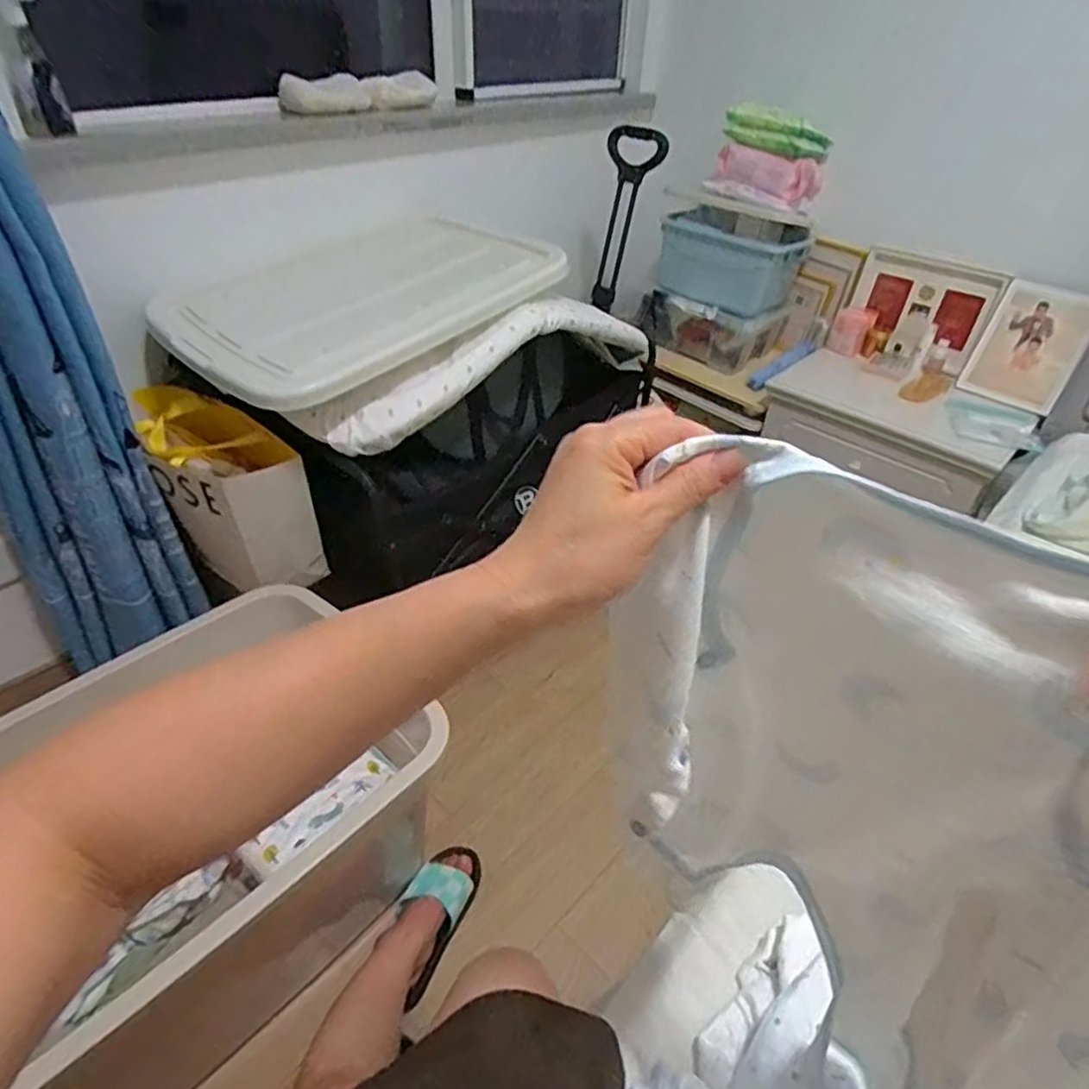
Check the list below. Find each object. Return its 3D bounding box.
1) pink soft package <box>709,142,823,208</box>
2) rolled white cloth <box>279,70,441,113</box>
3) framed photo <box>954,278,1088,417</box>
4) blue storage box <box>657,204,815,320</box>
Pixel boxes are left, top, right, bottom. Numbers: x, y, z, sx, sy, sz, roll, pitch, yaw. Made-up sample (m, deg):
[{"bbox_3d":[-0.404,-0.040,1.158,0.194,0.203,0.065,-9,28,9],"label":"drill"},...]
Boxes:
[{"bbox_3d":[0.552,-0.906,1.665,0.244,0.103,0.149,33,48,32],"label":"pink soft package"},{"bbox_3d":[-0.353,-0.895,1.339,0.071,0.050,0.359,33,48,32],"label":"rolled white cloth"},{"bbox_3d":[1.050,-0.427,1.470,0.015,0.244,0.193,-2,29,-48],"label":"framed photo"},{"bbox_3d":[0.484,-0.742,1.751,0.323,0.186,0.253,29,46,28],"label":"blue storage box"}]

